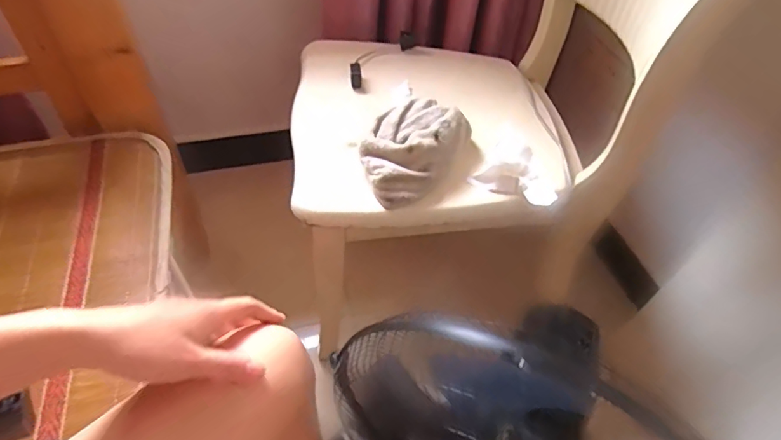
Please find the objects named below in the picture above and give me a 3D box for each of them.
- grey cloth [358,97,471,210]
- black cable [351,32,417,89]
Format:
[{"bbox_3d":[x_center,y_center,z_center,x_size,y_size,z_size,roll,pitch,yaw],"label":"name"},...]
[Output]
[{"bbox_3d":[0.024,-0.098,0.682,0.117,0.059,0.170,30,52,21],"label":"grey cloth"},{"bbox_3d":[-0.020,-0.280,0.854,0.052,0.028,0.172,30,52,21],"label":"black cable"}]

